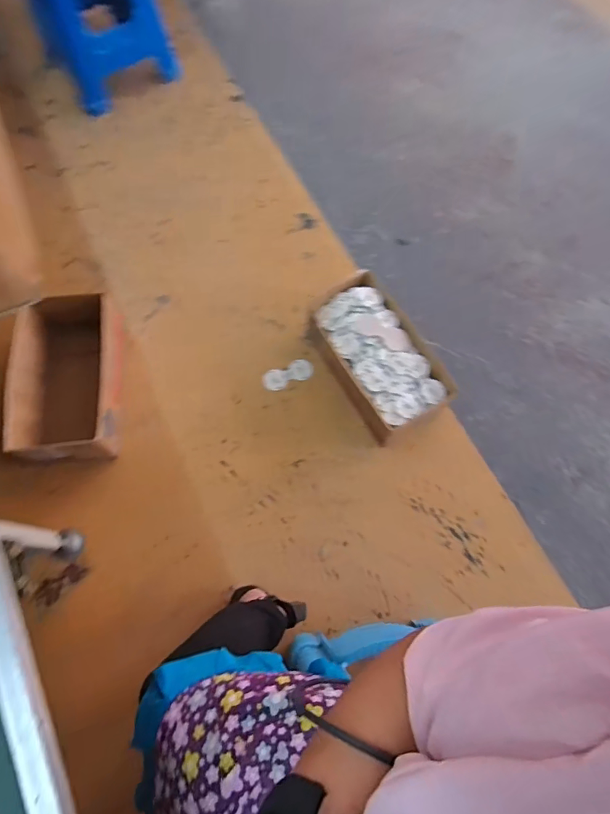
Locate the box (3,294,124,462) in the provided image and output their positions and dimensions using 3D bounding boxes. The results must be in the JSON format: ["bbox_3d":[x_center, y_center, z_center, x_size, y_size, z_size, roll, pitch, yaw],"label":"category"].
[{"bbox_3d":[-0.604,-0.072,1.172,0.230,0.165,0.419,-6,72,-3],"label":"box"}]

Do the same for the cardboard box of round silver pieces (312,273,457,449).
[{"bbox_3d":[0.189,-0.140,1.235,0.231,0.136,0.446,-26,74,-10],"label":"cardboard box of round silver pieces"}]

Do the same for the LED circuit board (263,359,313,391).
[{"bbox_3d":[-0.047,-0.093,1.286,0.144,0.006,0.067,-23,73,-9],"label":"LED circuit board"}]

